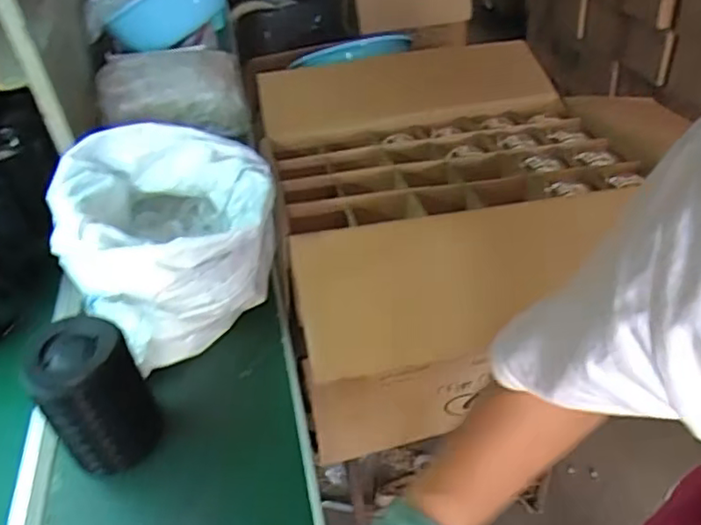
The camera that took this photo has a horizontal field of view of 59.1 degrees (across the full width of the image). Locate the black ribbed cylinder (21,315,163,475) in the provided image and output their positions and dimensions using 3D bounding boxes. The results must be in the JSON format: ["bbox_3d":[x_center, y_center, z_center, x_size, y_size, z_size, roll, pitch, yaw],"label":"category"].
[{"bbox_3d":[-0.321,0.172,0.786,0.108,0.195,0.111,-4,41,4],"label":"black ribbed cylinder"}]

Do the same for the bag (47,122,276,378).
[{"bbox_3d":[-0.284,-0.059,0.983,0.312,0.211,0.372,-21,43,-15],"label":"bag"}]

